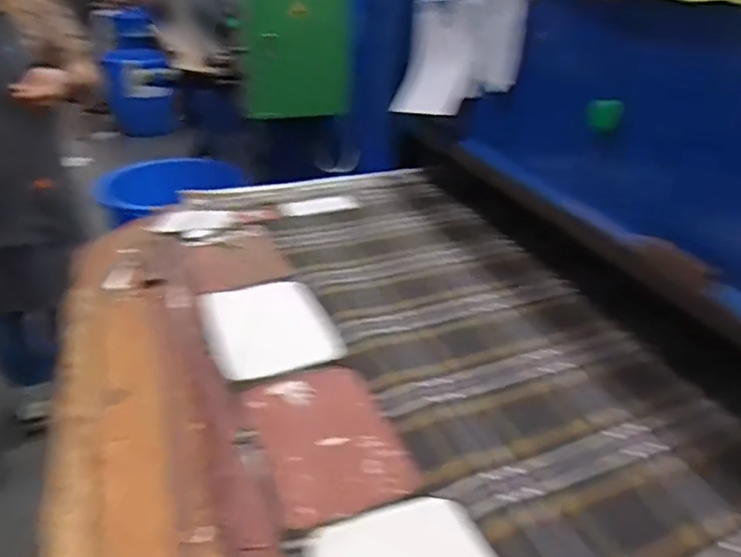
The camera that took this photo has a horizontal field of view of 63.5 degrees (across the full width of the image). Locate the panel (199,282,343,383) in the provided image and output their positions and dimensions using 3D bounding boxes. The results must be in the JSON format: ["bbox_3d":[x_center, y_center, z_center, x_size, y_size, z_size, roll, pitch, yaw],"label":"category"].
[{"bbox_3d":[-0.123,0.055,0.726,0.144,0.016,0.183,-11,31,-18],"label":"panel"}]

